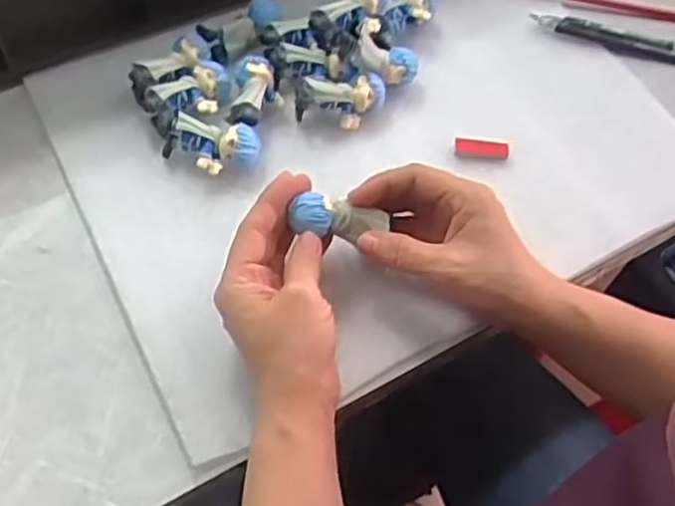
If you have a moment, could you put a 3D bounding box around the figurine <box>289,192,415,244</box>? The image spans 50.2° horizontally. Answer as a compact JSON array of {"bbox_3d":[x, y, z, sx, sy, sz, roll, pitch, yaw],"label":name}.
[{"bbox_3d":[0.001,-0.021,0.425,0.056,0.023,0.022,7,59,-16],"label":"figurine"}]

